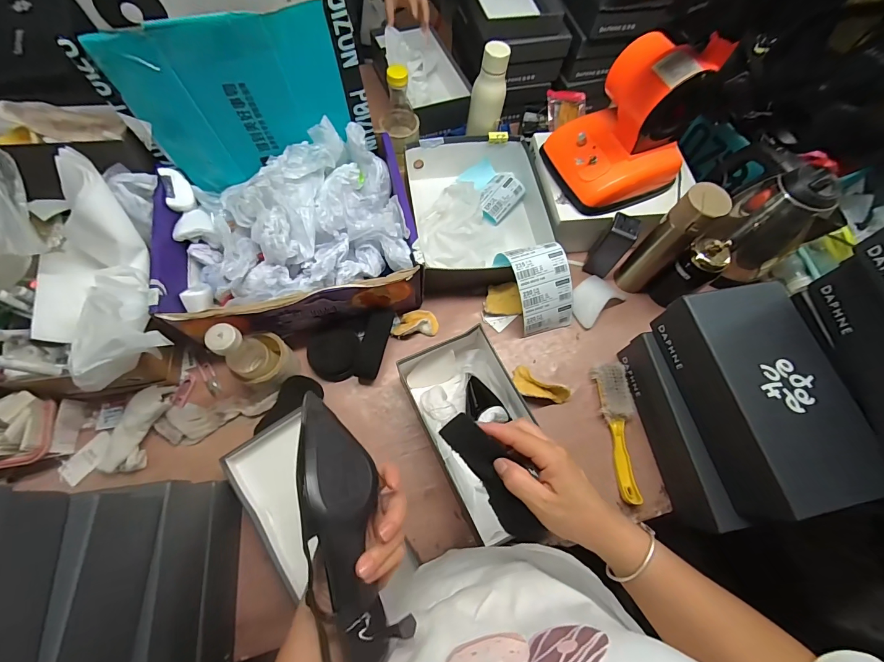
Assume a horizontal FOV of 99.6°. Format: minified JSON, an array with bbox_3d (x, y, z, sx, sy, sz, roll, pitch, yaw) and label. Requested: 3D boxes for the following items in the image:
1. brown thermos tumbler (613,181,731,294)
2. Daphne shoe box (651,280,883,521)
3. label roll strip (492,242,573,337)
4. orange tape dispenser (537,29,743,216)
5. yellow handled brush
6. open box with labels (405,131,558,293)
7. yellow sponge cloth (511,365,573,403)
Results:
[{"bbox_3d":[0.392,-0.149,0.662,0.060,0.241,0.067,-38,75,-17],"label":"brown thermos tumbler"},{"bbox_3d":[0.448,0.089,0.529,0.167,0.096,0.296,-9,68,-7],"label":"Daphne shoe box"},{"bbox_3d":[0.176,-0.088,0.688,0.097,0.090,0.156,-19,70,-11],"label":"label roll strip"},{"bbox_3d":[0.320,-0.351,0.632,0.203,0.197,0.179,-25,71,-13],"label":"orange tape dispenser"},{"bbox_3d":[0.312,0.167,0.638,0.058,0.039,0.226,-5,68,-5],"label":"yellow handled brush"},{"bbox_3d":[0.066,-0.247,0.776,0.267,0.114,0.326,-7,68,-6],"label":"open box with labels"},{"bbox_3d":[0.166,0.100,0.647,0.098,0.033,0.051,39,71,12],"label":"yellow sponge cloth"}]

